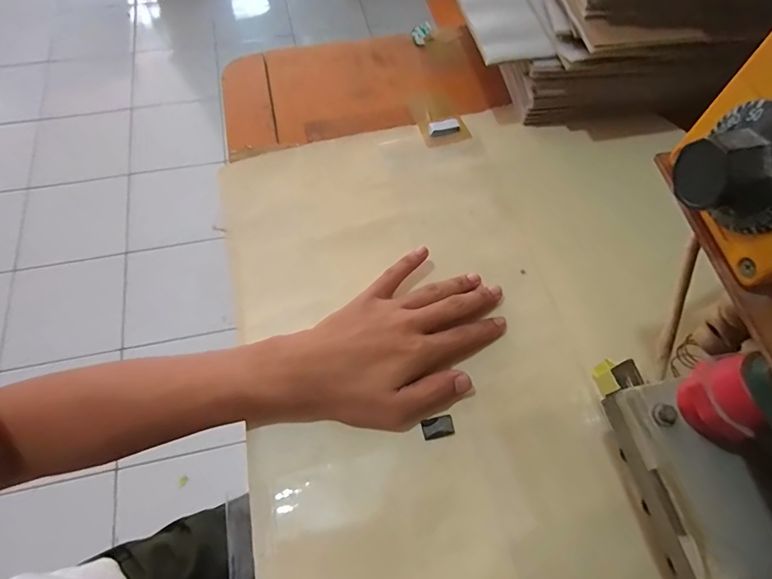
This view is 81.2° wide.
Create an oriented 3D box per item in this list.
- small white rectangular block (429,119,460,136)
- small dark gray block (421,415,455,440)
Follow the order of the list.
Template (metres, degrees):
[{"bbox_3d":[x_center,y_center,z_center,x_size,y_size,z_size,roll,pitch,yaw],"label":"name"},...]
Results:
[{"bbox_3d":[0.060,-0.165,0.461,0.033,0.009,0.011,-13,64,-9],"label":"small white rectangular block"},{"bbox_3d":[0.038,0.101,0.329,0.023,0.004,0.014,-10,64,-7],"label":"small dark gray block"}]

